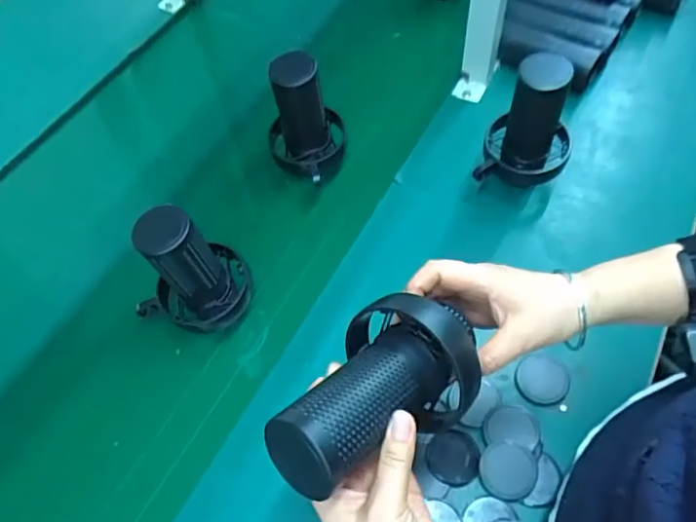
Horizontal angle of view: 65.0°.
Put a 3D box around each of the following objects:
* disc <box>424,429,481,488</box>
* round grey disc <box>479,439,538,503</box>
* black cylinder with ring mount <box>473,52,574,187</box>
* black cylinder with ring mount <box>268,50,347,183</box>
[{"bbox_3d":[0.100,0.186,0.517,0.049,0.007,0.049,-1,58,2],"label":"disc"},{"bbox_3d":[0.147,0.191,0.499,0.050,0.011,0.049,-1,58,2],"label":"round grey disc"},{"bbox_3d":[0.212,-0.153,0.622,0.098,0.169,0.103,17,60,13],"label":"black cylinder with ring mount"},{"bbox_3d":[-0.051,-0.169,0.644,0.088,0.140,0.094,-3,58,1],"label":"black cylinder with ring mount"}]

